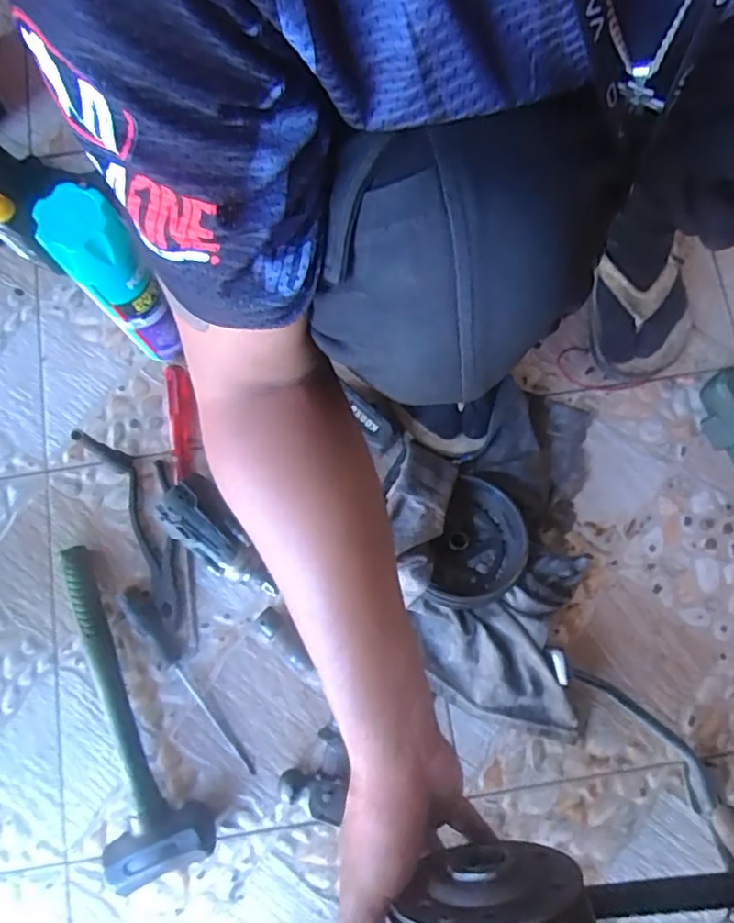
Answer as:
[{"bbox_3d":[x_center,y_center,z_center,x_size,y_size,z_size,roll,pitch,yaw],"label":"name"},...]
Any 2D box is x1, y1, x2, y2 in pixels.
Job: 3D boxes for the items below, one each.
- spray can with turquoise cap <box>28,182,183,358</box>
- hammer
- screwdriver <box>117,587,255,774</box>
[{"bbox_3d":[-0.234,-0.169,0.592,0.059,0.220,0.059,0,79,0],"label":"spray can with turquoise cap"},{"bbox_3d":[-0.237,0.236,0.619,0.099,0.051,0.330,-17,79,-3],"label":"hammer"},{"bbox_3d":[-0.187,0.224,0.642,0.026,0.026,0.225,-38,81,-7],"label":"screwdriver"}]

